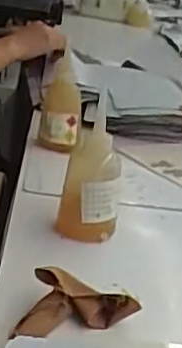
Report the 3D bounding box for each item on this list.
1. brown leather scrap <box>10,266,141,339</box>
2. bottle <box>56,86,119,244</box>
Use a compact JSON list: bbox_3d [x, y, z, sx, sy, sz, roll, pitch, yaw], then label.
[{"bbox_3d":[-0.017,0.105,0.541,0.112,0.041,0.039,-5,24,-31],"label":"brown leather scrap"},{"bbox_3d":[0.002,-0.001,0.687,0.062,0.150,0.053,8,21,1],"label":"bottle"}]

